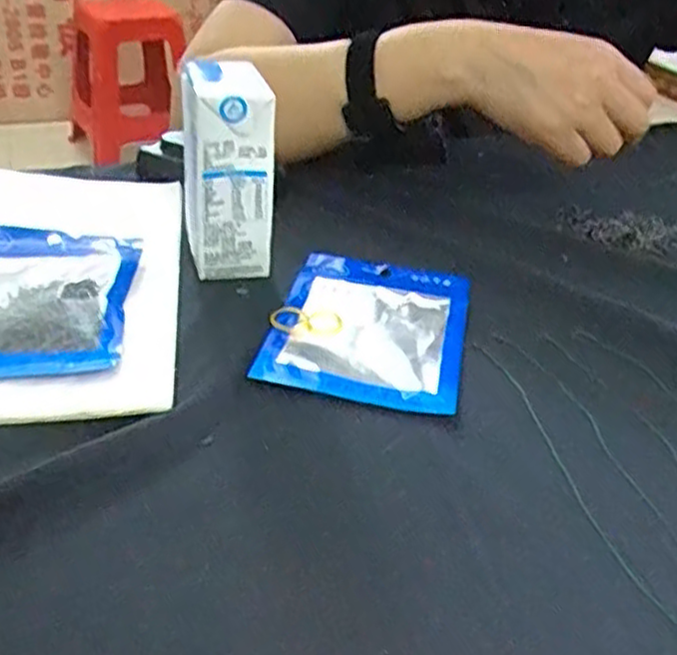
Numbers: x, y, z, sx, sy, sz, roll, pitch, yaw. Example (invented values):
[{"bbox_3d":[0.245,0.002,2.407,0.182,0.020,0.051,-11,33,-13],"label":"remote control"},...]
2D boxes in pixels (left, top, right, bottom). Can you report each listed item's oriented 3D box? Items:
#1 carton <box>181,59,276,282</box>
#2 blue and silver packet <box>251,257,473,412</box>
[{"bbox_3d":[-0.061,-0.084,0.425,0.047,0.114,0.049,-1,34,-8],"label":"carton"},{"bbox_3d":[0.018,-0.002,0.407,0.096,0.007,0.135,9,34,7],"label":"blue and silver packet"}]

